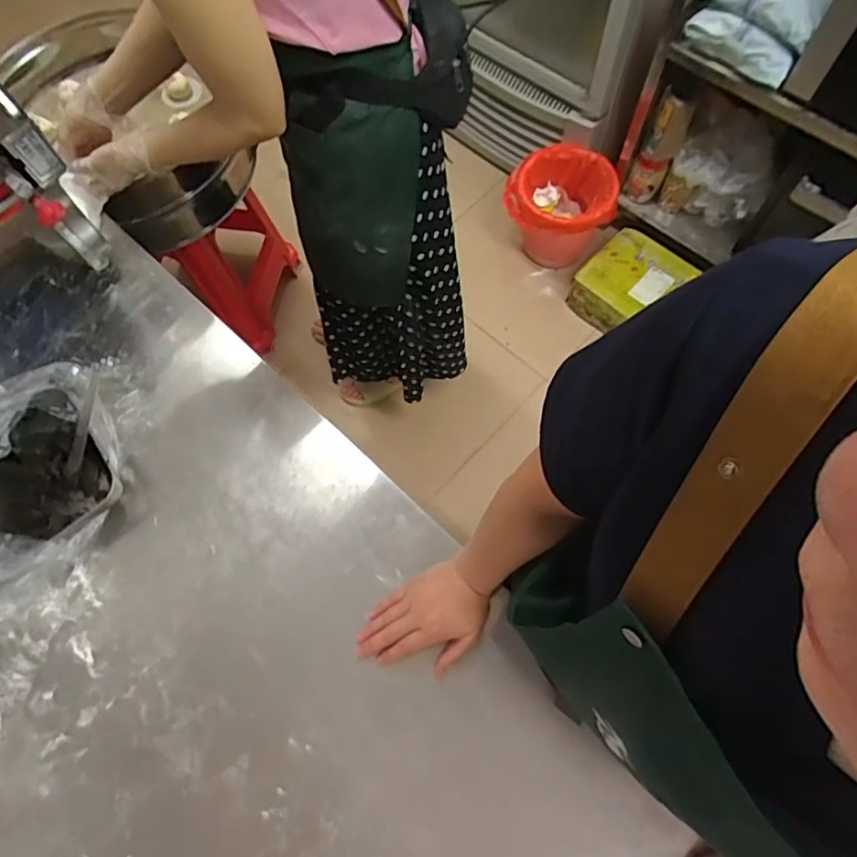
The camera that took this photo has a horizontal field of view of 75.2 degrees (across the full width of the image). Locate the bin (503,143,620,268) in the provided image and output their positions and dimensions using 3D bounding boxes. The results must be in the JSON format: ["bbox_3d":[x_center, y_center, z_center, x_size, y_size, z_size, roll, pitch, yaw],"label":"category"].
[{"bbox_3d":[0.376,-0.634,1.635,0.306,0.257,0.245,12,69,7],"label":"bin"}]

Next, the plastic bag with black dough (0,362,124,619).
[{"bbox_3d":[-0.499,0.070,0.671,0.162,0.127,0.310,22,70,10],"label":"plastic bag with black dough"}]

